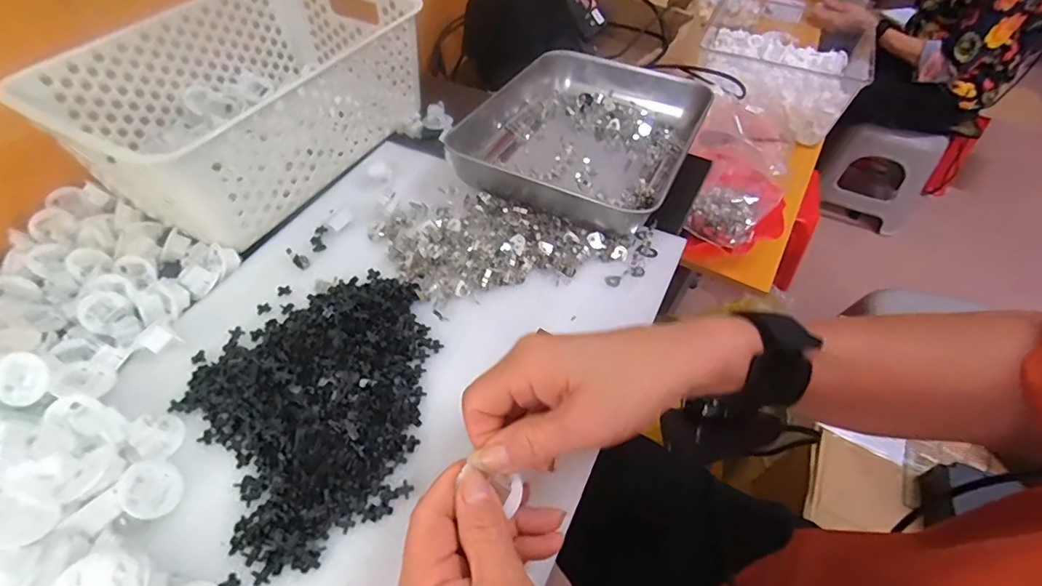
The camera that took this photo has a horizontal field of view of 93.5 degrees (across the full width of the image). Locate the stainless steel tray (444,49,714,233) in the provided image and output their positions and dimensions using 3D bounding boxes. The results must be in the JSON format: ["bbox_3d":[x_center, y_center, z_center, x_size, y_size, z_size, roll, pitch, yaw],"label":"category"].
[{"bbox_3d":[0.057,-0.162,0.485,0.196,0.043,0.245,24,55,15],"label":"stainless steel tray"}]

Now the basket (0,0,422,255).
[{"bbox_3d":[-0.251,-0.195,0.465,0.211,0.094,0.290,27,56,17],"label":"basket"}]

